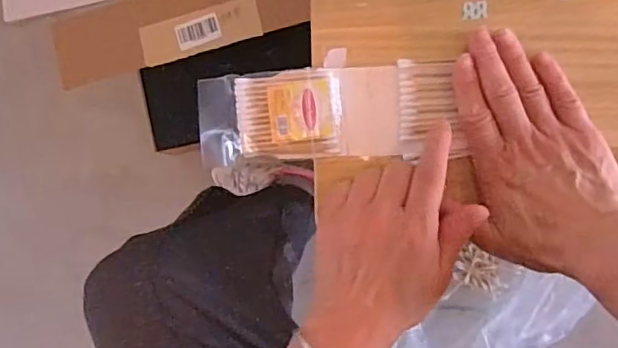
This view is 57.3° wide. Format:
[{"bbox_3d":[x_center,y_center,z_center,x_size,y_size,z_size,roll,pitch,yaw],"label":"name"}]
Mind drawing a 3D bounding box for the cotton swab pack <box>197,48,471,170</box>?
[{"bbox_3d":[0.009,-0.047,0.424,0.194,0.024,0.073,-4,91,9],"label":"cotton swab pack"}]

